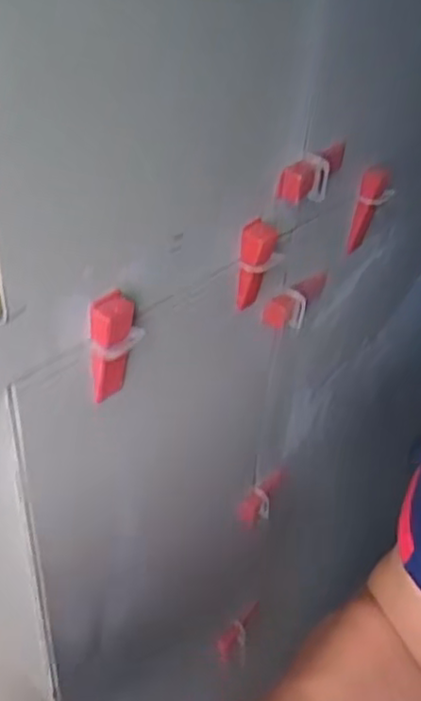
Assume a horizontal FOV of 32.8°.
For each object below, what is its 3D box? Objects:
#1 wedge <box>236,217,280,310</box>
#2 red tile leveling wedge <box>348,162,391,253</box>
[{"bbox_3d":[0.032,-0.059,0.490,0.022,0.061,0.027,7,38,6],"label":"wedge"},{"bbox_3d":[0.130,-0.116,0.589,0.022,0.072,0.021,12,39,12],"label":"red tile leveling wedge"}]

